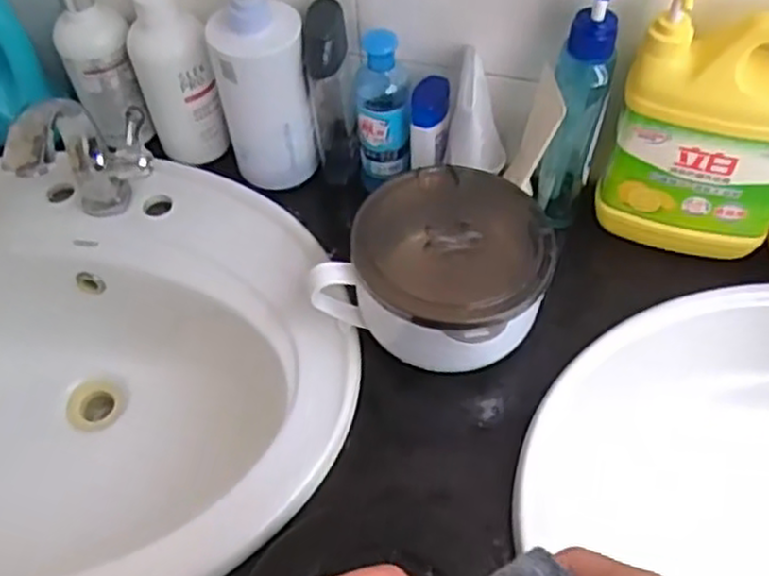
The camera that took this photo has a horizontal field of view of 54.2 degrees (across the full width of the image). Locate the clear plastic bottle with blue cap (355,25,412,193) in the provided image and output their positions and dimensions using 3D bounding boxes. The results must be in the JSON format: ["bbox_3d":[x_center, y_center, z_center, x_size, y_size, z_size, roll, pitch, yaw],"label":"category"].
[{"bbox_3d":[-0.002,-0.155,0.674,0.047,0.155,0.043,-3,54,-1],"label":"clear plastic bottle with blue cap"}]

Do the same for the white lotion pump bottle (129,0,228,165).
[{"bbox_3d":[-0.192,-0.203,0.678,0.055,0.206,0.063,-32,59,-20],"label":"white lotion pump bottle"}]

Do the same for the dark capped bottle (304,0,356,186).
[{"bbox_3d":[-0.048,-0.177,0.695,0.044,0.171,0.052,-6,54,-3],"label":"dark capped bottle"}]

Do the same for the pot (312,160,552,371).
[{"bbox_3d":[0.054,-0.026,0.612,0.158,0.086,0.169,-1,54,1],"label":"pot"}]

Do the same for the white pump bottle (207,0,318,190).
[{"bbox_3d":[-0.106,-0.182,0.670,0.086,0.197,0.062,0,54,2],"label":"white pump bottle"}]

